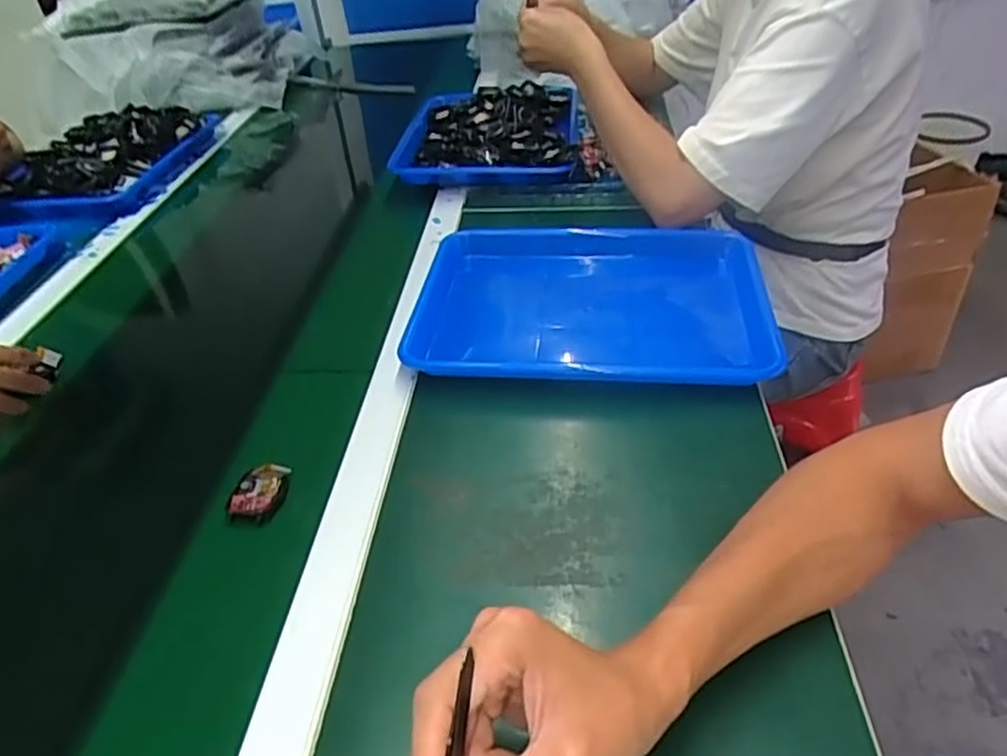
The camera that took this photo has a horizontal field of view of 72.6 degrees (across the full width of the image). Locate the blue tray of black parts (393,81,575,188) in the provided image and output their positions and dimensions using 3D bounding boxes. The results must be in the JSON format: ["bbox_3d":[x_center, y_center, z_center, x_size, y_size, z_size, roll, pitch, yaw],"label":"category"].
[{"bbox_3d":[-0.024,-0.377,1.044,0.265,0.052,0.363,-1,40,6],"label":"blue tray of black parts"}]

